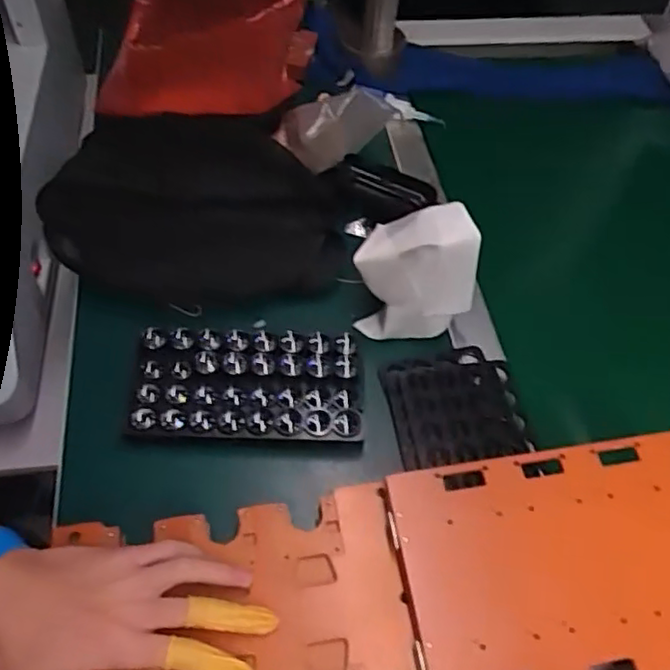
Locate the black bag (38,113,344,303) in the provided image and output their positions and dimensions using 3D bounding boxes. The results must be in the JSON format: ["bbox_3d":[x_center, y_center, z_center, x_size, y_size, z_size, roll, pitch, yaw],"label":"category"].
[{"bbox_3d":[-0.143,-0.132,0.665,0.294,0.044,0.234,-1,54,-4],"label":"black bag"}]

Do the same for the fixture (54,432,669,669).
[{"bbox_3d":[0.047,0.174,0.435,0.453,0.024,0.168,-12,56,-6],"label":"fixture"}]

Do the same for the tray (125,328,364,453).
[{"bbox_3d":[-0.072,0.043,0.548,0.190,0.028,0.100,2,54,-2],"label":"tray"}]

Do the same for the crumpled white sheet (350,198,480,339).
[{"bbox_3d":[0.069,-0.056,0.578,0.101,0.116,0.068,3,54,-2],"label":"crumpled white sheet"}]

